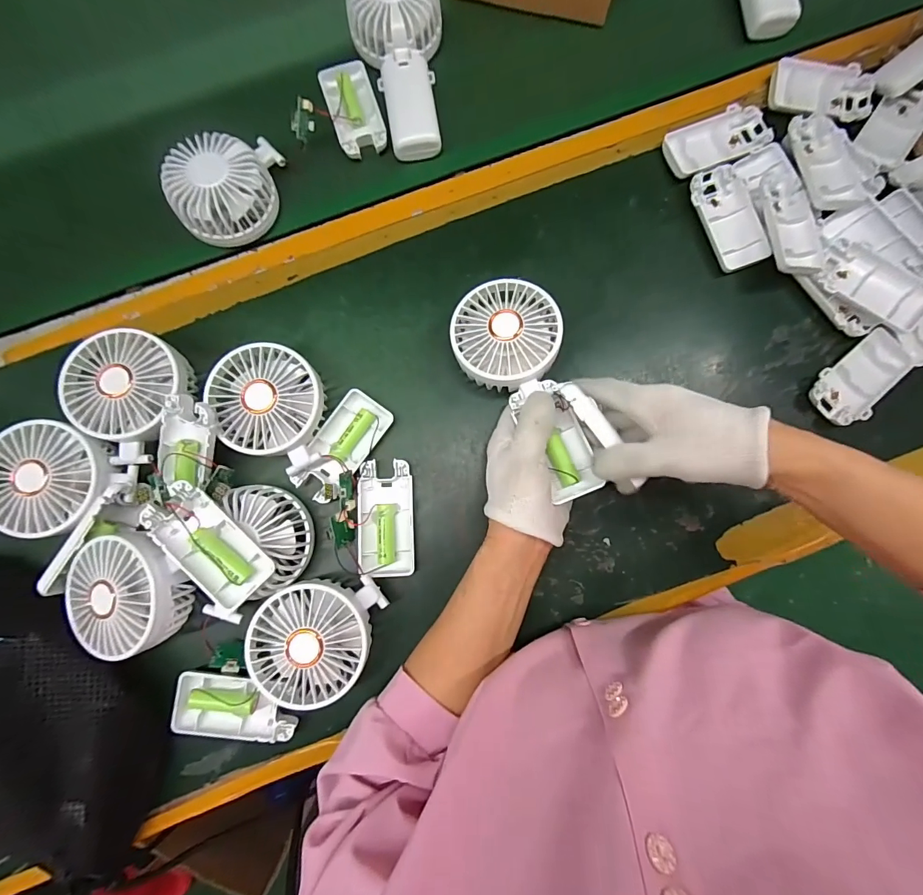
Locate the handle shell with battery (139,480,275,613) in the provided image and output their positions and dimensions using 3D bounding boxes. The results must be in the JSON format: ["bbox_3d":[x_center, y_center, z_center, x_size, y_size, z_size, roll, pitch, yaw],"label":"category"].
[{"bbox_3d":[-0.180,0.070,0.305,0.047,0.021,0.092,-43,84,-6],"label":"handle shell with battery"}]

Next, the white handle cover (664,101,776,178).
[{"bbox_3d":[0.240,-0.287,0.399,0.096,0.011,0.046,-22,82,-3],"label":"white handle cover"}]

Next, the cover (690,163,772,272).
[{"bbox_3d":[0.246,-0.211,0.390,0.049,0.010,0.094,-20,82,-3],"label":"cover"}]

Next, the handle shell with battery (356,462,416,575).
[{"bbox_3d":[-0.063,0.058,0.356,0.044,0.018,0.092,-2,82,-1],"label":"handle shell with battery"}]

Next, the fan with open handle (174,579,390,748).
[{"bbox_3d":[-0.138,0.169,0.328,0.184,0.045,0.088,-40,86,-5],"label":"fan with open handle"}]

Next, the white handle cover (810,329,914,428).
[{"bbox_3d":[0.354,-0.062,0.377,0.095,0.016,0.048,-40,84,-6],"label":"white handle cover"}]

